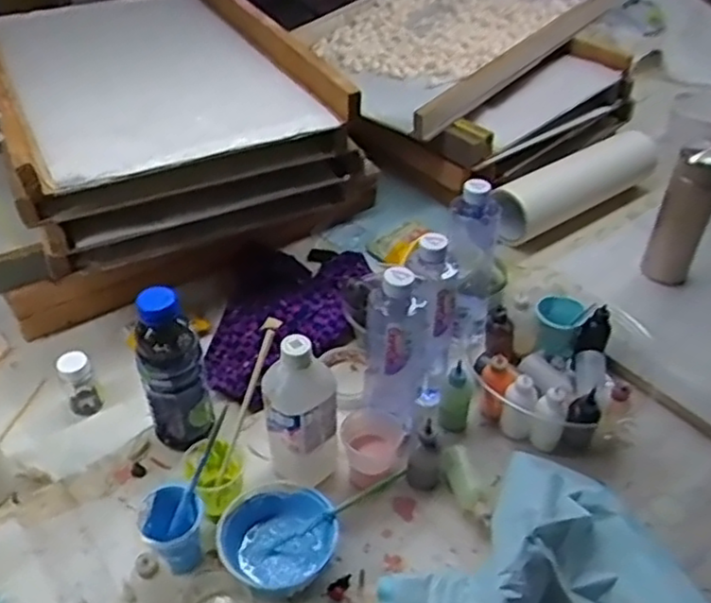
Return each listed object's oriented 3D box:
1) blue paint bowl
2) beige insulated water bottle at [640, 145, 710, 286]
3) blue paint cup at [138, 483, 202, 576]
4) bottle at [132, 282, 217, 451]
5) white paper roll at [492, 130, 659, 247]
[{"bbox_3d":[-0.078,0.239,0.710,0.116,0.045,0.110,0,42,0],"label":"blue paint bowl"},{"bbox_3d":[0.519,-0.139,1.103,0.076,0.224,0.092,21,44,18],"label":"beige insulated water bottle"},{"bbox_3d":[-0.185,0.234,0.713,0.061,0.079,0.062,0,42,0],"label":"blue paint cup"},{"bbox_3d":[-0.202,0.082,0.788,0.070,0.215,0.064,-10,43,-12],"label":"bottle"},{"bbox_3d":[0.406,-0.218,1.284,0.451,0.094,0.090,-30,50,-30],"label":"white paper roll"}]

